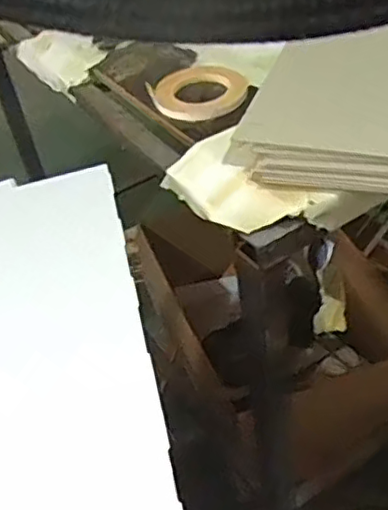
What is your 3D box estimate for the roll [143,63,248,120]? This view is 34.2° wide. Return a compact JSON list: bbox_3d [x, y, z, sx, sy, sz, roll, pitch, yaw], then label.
[{"bbox_3d":[0.007,-0.223,0.838,0.122,0.023,0.123,-5,43,5],"label":"roll"}]

